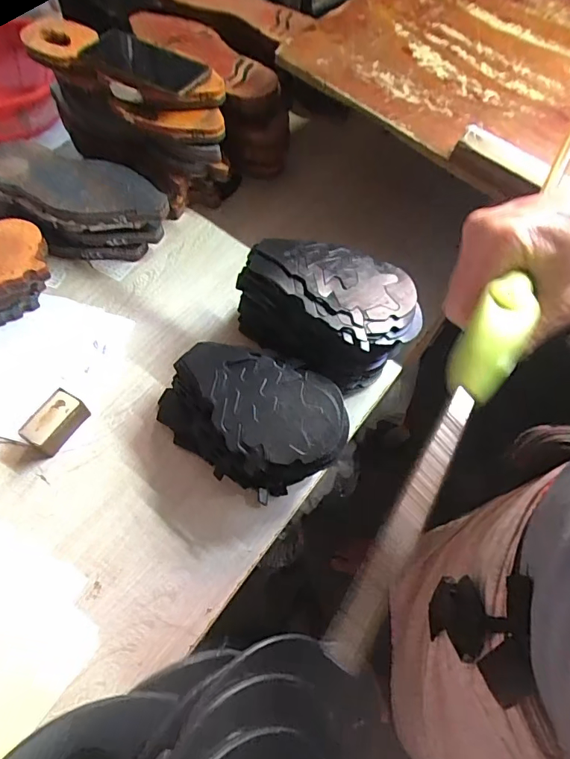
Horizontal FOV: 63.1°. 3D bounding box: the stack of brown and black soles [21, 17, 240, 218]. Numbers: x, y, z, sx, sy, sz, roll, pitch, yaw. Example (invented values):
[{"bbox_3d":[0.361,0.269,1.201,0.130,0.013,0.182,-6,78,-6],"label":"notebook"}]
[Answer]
[{"bbox_3d":[-0.205,-0.384,0.696,0.290,0.174,0.142,39,67,17],"label":"stack of brown and black soles"}]

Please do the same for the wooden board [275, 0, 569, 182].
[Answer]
[{"bbox_3d":[0.265,-0.431,0.611,0.421,0.032,0.390,36,66,15],"label":"wooden board"}]

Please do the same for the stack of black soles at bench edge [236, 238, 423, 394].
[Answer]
[{"bbox_3d":[0.045,-0.071,0.550,0.190,0.150,0.139,40,67,17],"label":"stack of black soles at bench edge"}]

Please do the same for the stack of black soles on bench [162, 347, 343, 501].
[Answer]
[{"bbox_3d":[-0.032,0.042,0.504,0.196,0.115,0.139,31,65,13],"label":"stack of black soles on bench"}]

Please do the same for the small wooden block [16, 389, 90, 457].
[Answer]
[{"bbox_3d":[-0.262,0.051,0.534,0.041,0.035,0.067,28,64,12],"label":"small wooden block"}]

